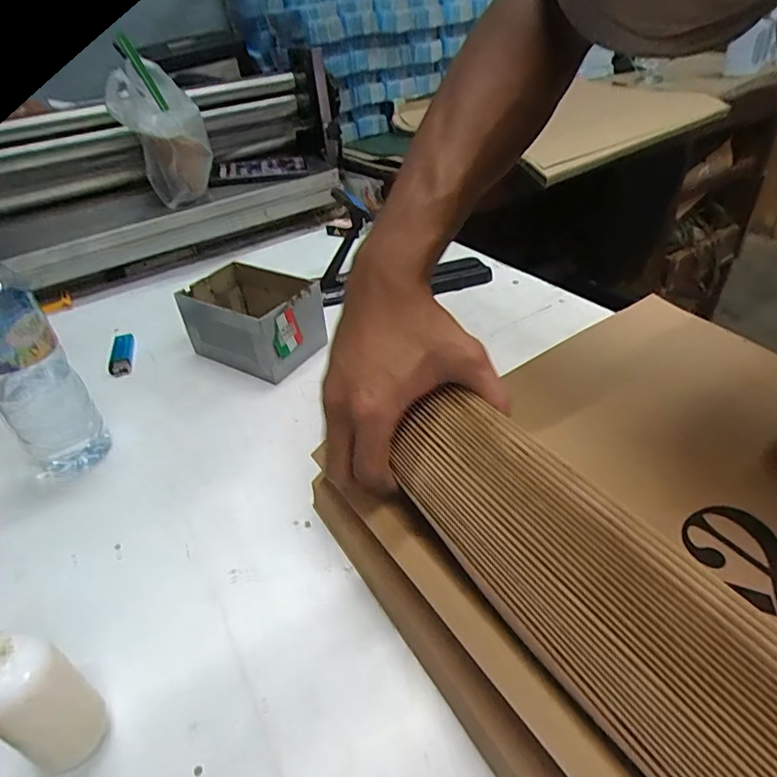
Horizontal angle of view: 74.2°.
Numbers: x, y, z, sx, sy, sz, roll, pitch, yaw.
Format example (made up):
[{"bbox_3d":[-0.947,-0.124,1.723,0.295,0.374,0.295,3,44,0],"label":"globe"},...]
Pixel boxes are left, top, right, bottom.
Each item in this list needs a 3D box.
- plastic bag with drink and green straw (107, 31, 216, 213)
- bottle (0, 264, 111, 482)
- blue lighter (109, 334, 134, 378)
[{"bbox_3d":[-0.342,-0.392,0.779,0.121,0.217,0.098,-17,40,-13],"label":"plastic bag with drink and green straw"},{"bbox_3d":[-0.312,-0.022,0.434,0.065,0.228,0.057,-32,45,-29],"label":"bottle"},{"bbox_3d":[-0.331,-0.043,0.636,0.025,0.010,0.087,-15,39,-12],"label":"blue lighter"}]

